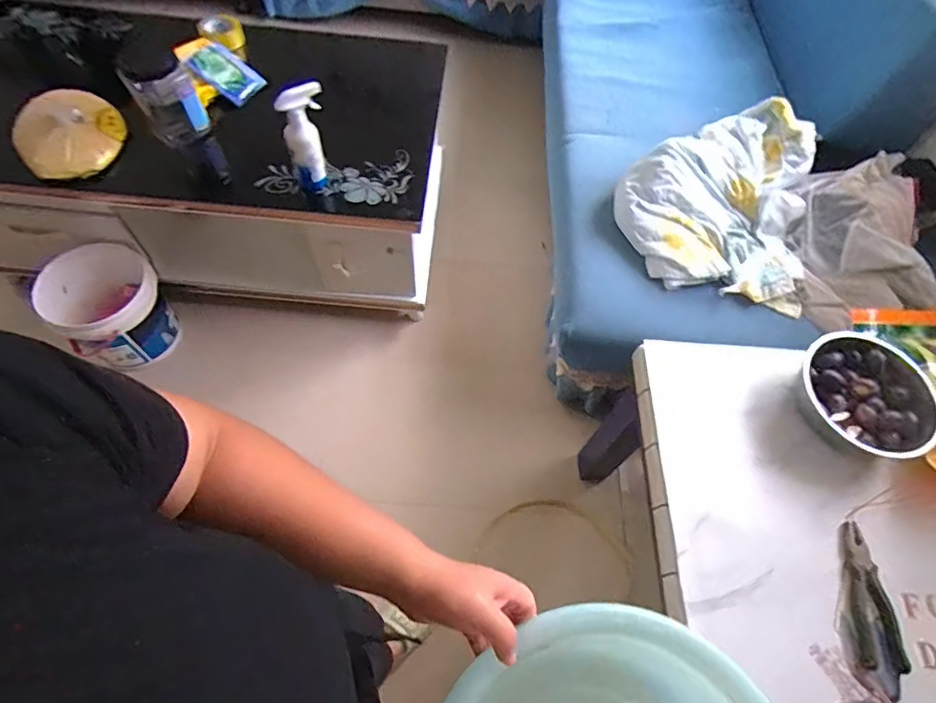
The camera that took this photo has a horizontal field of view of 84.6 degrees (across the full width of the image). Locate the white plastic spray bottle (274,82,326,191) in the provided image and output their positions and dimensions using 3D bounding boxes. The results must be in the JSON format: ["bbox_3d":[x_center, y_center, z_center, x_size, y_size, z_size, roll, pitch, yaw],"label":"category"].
[{"bbox_3d":[-0.338,-0.448,1.106,0.098,0.239,0.071,-20,64,-11],"label":"white plastic spray bottle"}]

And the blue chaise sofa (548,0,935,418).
[{"bbox_3d":[0.746,-0.785,1.468,0.977,0.620,1.716,3,62,1],"label":"blue chaise sofa"}]

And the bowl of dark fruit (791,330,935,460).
[{"bbox_3d":[0.678,0.071,0.872,0.208,0.065,0.211,0,62,0],"label":"bowl of dark fruit"}]

